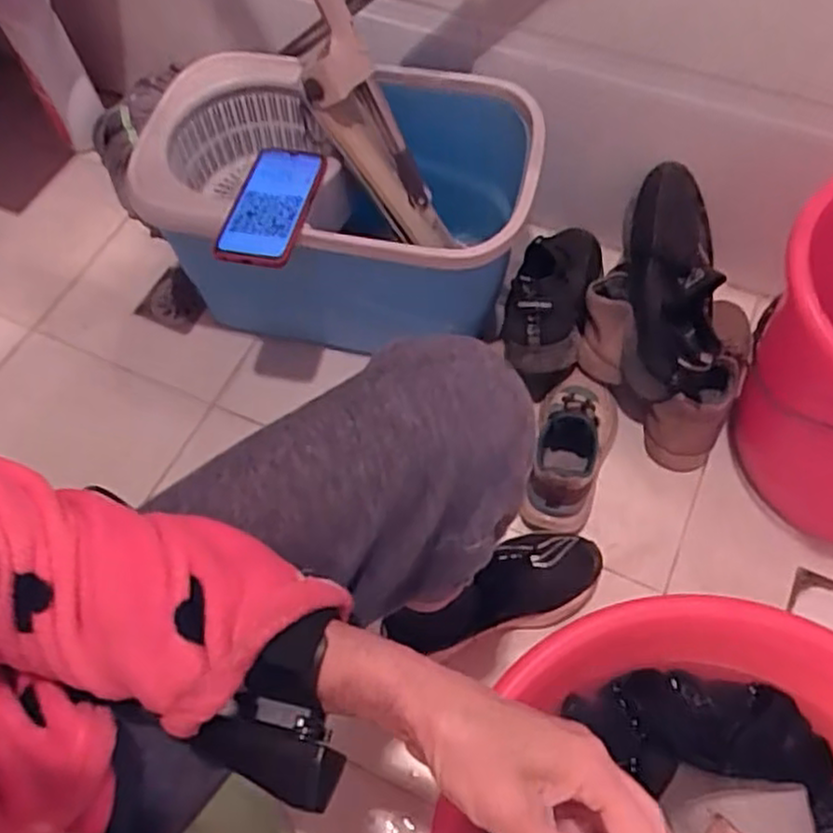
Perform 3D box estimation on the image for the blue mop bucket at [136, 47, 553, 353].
[{"bbox_3d":[-0.084,-0.233,0.917,0.436,0.254,0.317,4,61,5],"label":"blue mop bucket"}]

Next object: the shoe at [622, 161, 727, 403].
[{"bbox_3d":[0.304,-0.164,0.891,0.102,0.115,0.281,5,61,6],"label":"shoe"}]

